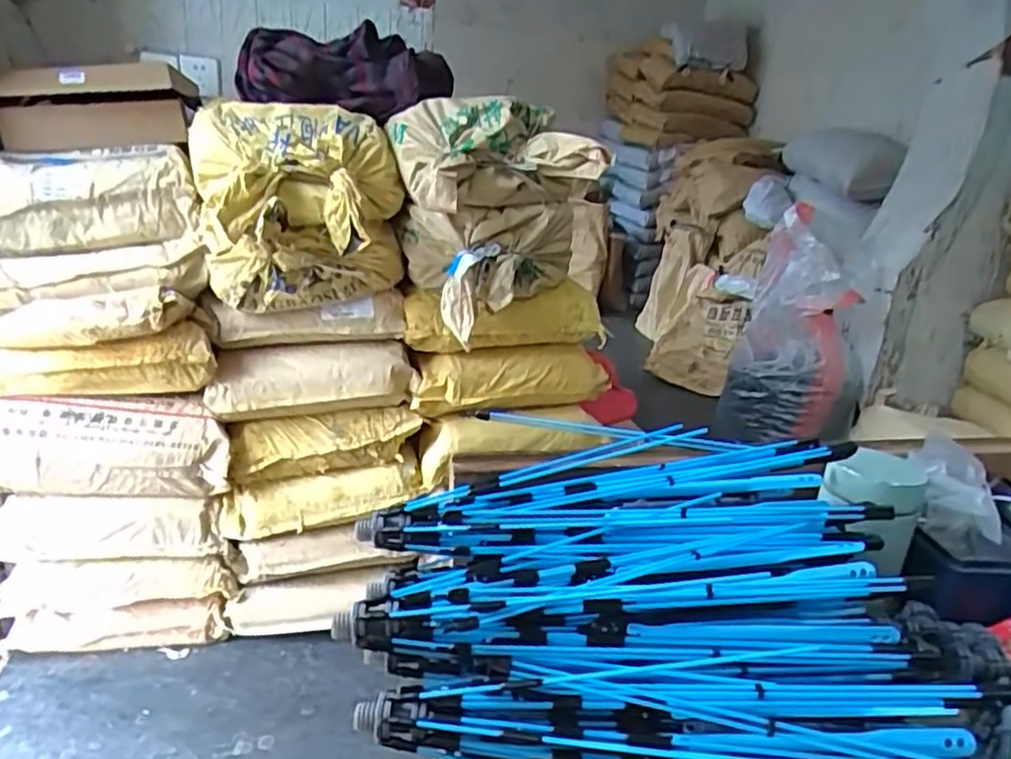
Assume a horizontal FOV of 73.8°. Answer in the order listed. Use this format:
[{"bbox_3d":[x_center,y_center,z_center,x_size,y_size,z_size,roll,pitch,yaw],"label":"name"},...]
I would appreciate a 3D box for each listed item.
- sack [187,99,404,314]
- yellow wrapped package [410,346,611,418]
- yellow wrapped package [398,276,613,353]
[{"bbox_3d":[-0.382,-0.319,1.283,0.375,0.356,0.224,-5,21,-24],"label":"sack"},{"bbox_3d":[0.013,0.003,1.443,0.416,0.130,0.086,0,19,-12],"label":"yellow wrapped package"},{"bbox_3d":[0.005,-0.129,1.472,0.436,0.130,0.123,-3,20,-21],"label":"yellow wrapped package"}]

